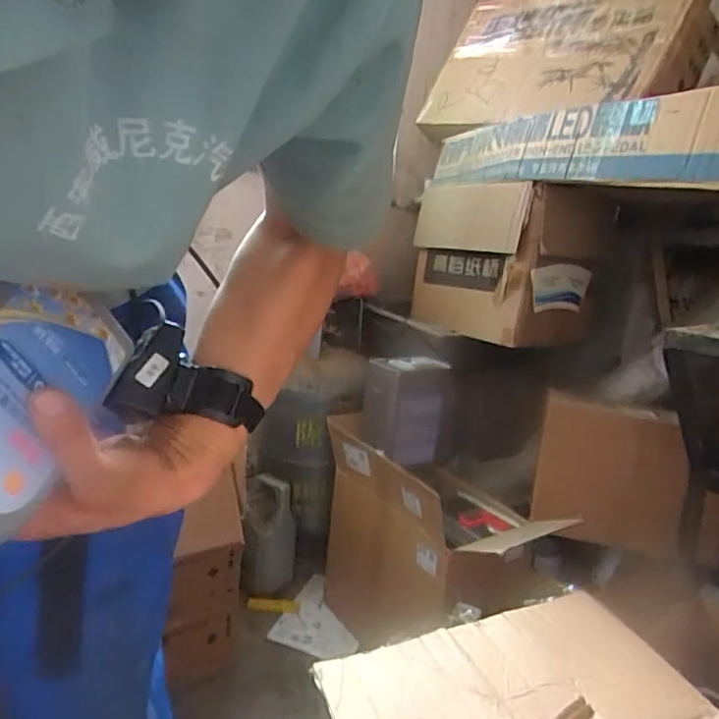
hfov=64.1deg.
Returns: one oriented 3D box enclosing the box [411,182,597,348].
[{"bbox_3d":[0.352,-0.233,1.405,0.283,0.328,0.368,-3,15,-33],"label":"box"}]

